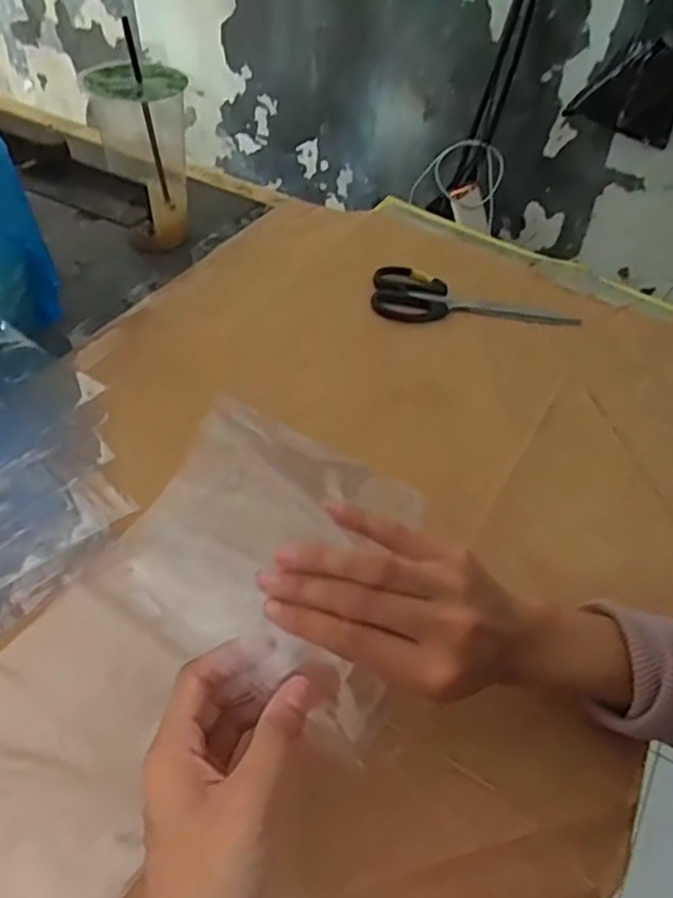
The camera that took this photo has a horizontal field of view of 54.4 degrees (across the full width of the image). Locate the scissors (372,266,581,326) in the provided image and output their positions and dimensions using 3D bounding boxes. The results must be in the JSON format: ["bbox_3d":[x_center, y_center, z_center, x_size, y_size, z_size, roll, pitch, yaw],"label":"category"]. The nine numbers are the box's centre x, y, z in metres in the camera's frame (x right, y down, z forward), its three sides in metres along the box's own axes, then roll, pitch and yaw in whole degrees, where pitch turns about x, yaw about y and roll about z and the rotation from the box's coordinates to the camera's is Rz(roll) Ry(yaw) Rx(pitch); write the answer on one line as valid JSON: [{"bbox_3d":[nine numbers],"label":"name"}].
[{"bbox_3d":[0.134,-0.142,0.633,0.199,0.012,0.079,8,46,2],"label":"scissors"}]

